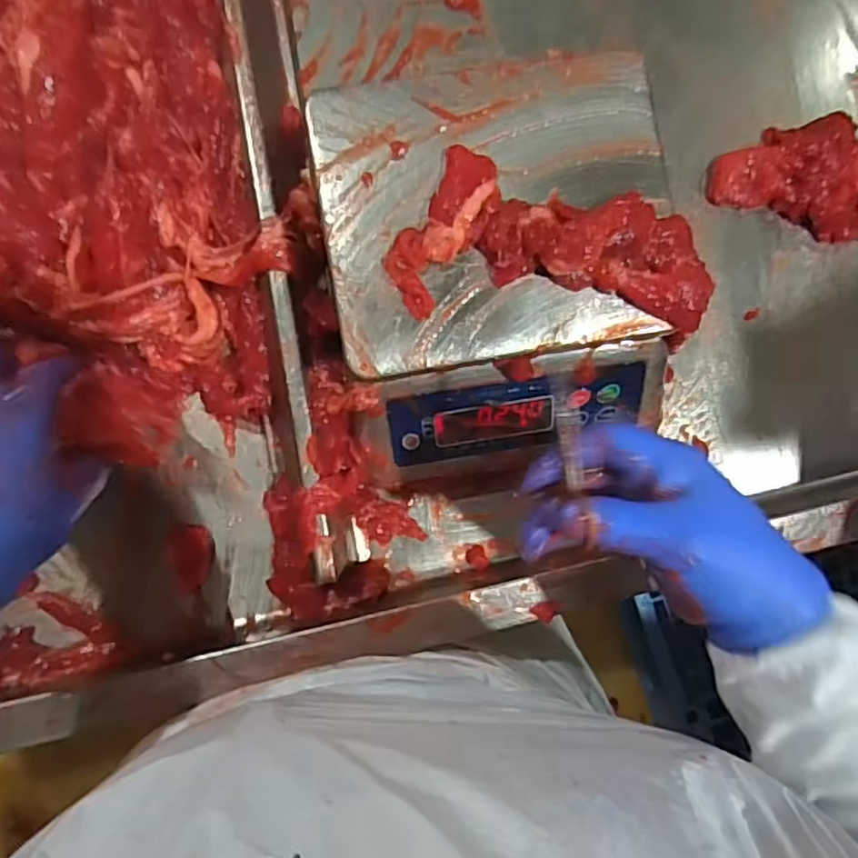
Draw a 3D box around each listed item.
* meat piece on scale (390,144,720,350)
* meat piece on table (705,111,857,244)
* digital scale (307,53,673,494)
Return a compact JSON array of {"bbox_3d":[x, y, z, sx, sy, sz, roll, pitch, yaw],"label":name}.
[{"bbox_3d":[0.082,-0.110,0.406,0.200,0.028,0.099,11,85,-5],"label":"meat piece on scale"},{"bbox_3d":[0.305,-0.205,0.541,0.126,0.040,0.103,-11,88,-5],"label":"meat piece on table"},{"bbox_3d":[0.048,-0.099,0.470,0.218,0.119,0.261,-11,88,-5],"label":"digital scale"}]

